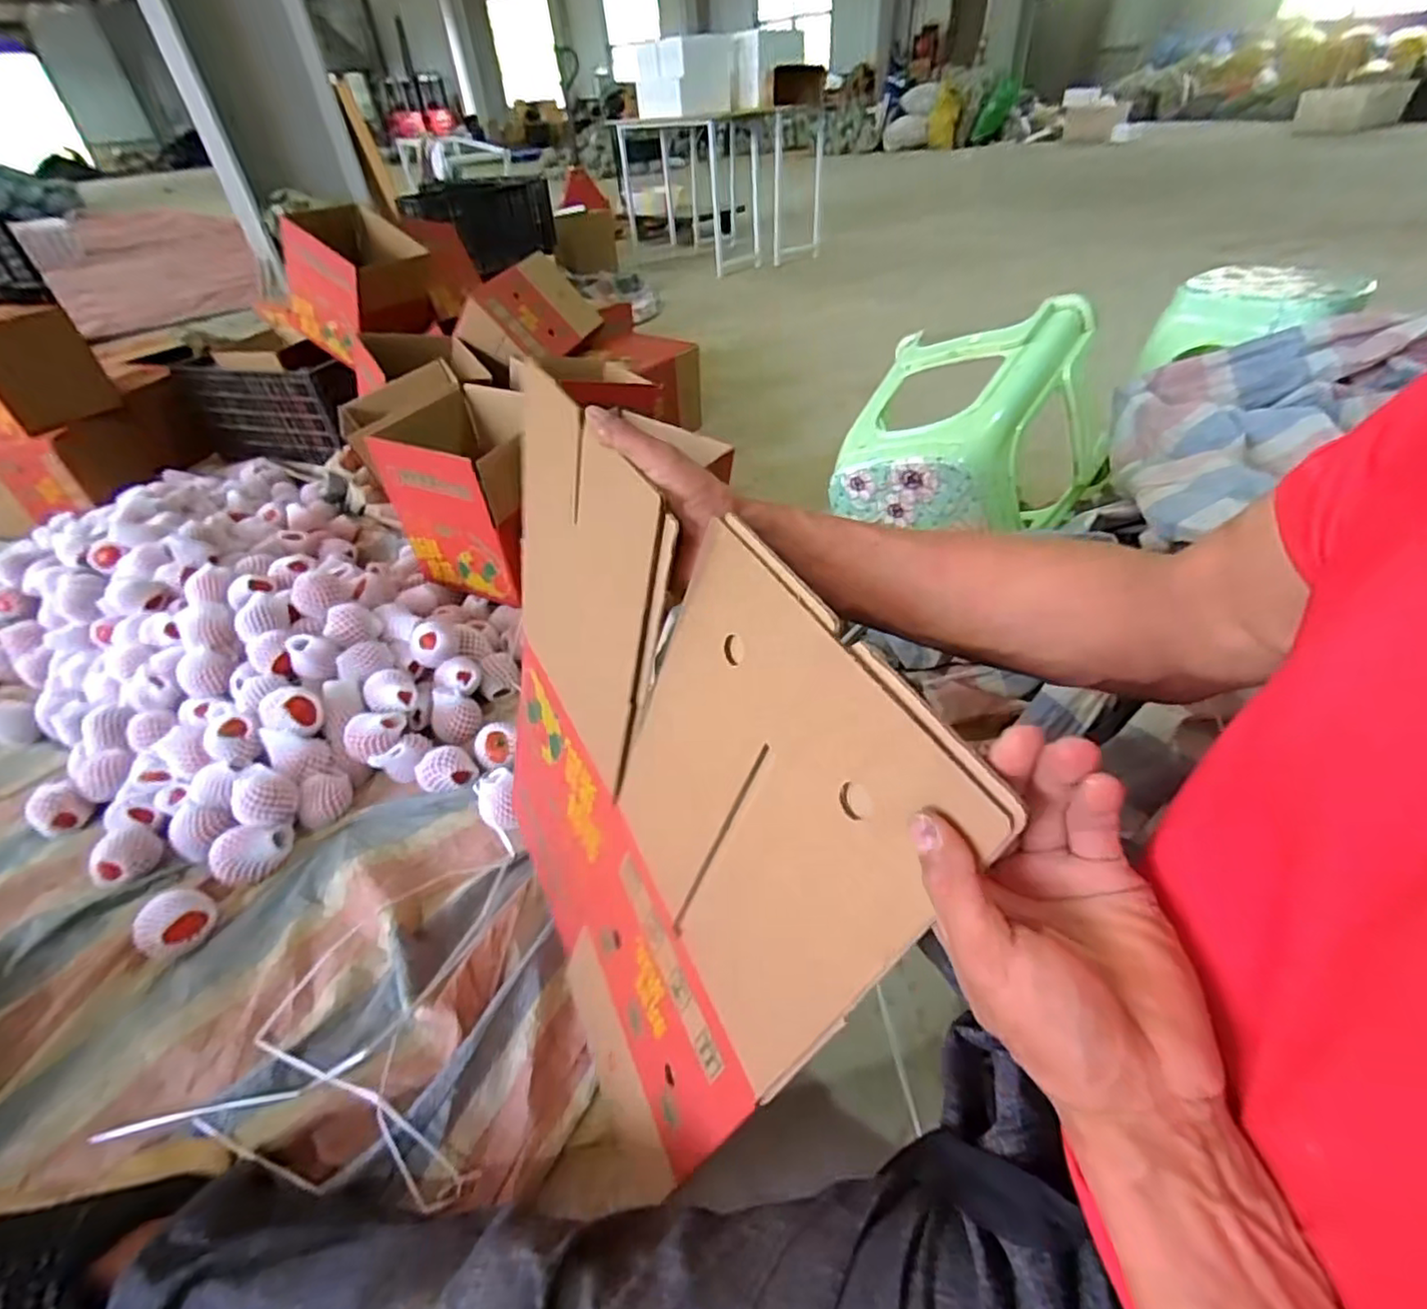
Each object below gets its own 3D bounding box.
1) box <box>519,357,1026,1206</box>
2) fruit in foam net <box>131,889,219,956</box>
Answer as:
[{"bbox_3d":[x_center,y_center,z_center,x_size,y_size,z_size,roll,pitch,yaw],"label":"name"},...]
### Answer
[{"bbox_3d":[-0.088,0.126,0.550,0.035,0.568,0.480,-9,45,-34],"label":"box"},{"bbox_3d":[-0.653,0.328,0.793,0.059,0.065,0.076,6,42,12],"label":"fruit in foam net"}]

